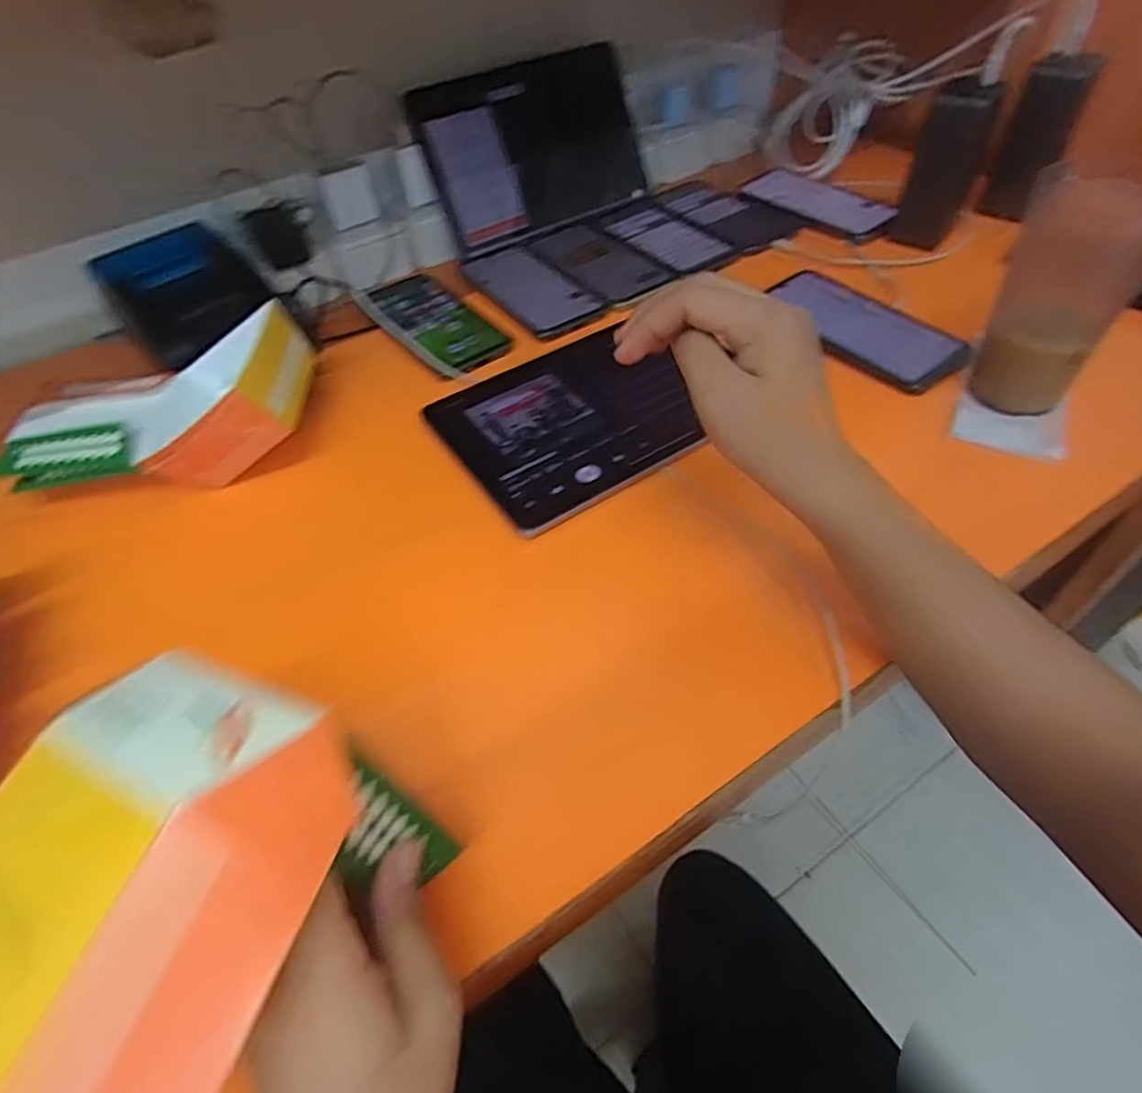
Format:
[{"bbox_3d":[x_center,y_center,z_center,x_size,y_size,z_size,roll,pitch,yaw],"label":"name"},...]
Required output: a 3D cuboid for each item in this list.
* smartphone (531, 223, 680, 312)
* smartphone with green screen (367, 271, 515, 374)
[{"bbox_3d":[0.032,-0.292,0.638,0.080,0.011,0.146,-33,54,-19],"label":"smartphone"},{"bbox_3d":[-0.124,-0.213,0.587,0.072,0.014,0.164,-33,54,-19],"label":"smartphone with green screen"}]

